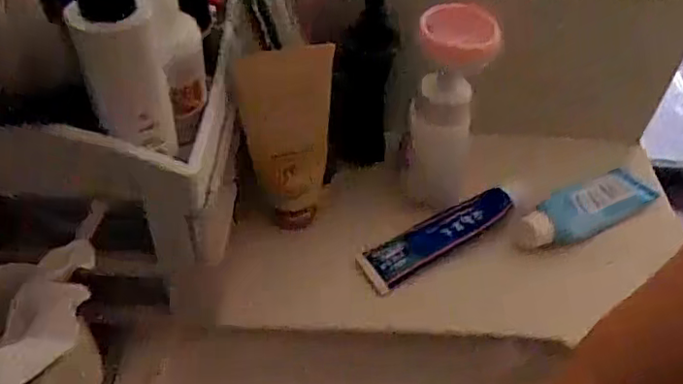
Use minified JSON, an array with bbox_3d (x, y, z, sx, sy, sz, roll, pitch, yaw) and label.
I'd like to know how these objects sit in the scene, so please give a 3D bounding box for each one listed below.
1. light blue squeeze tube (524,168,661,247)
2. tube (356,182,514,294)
[{"bbox_3d":[0.225,0.013,0.545,0.139,0.025,0.043,-19,48,-24],"label":"light blue squeeze tube"},{"bbox_3d":[0.088,0.038,0.523,0.161,0.028,0.036,-22,49,-26],"label":"tube"}]

